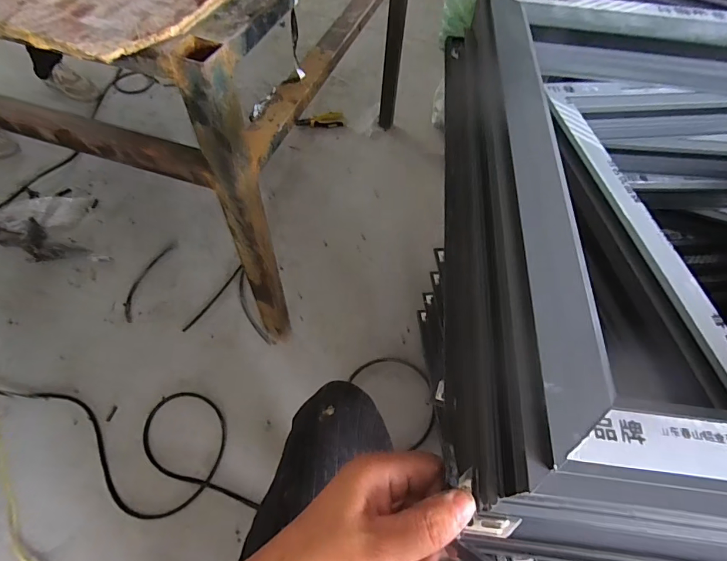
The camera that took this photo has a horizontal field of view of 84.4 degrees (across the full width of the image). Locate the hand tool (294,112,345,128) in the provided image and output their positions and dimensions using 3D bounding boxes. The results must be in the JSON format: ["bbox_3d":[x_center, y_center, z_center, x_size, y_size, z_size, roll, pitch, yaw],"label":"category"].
[{"bbox_3d":[-0.165,-0.617,1.537,0.186,0.020,0.058,-8,59,-8],"label":"hand tool"}]

